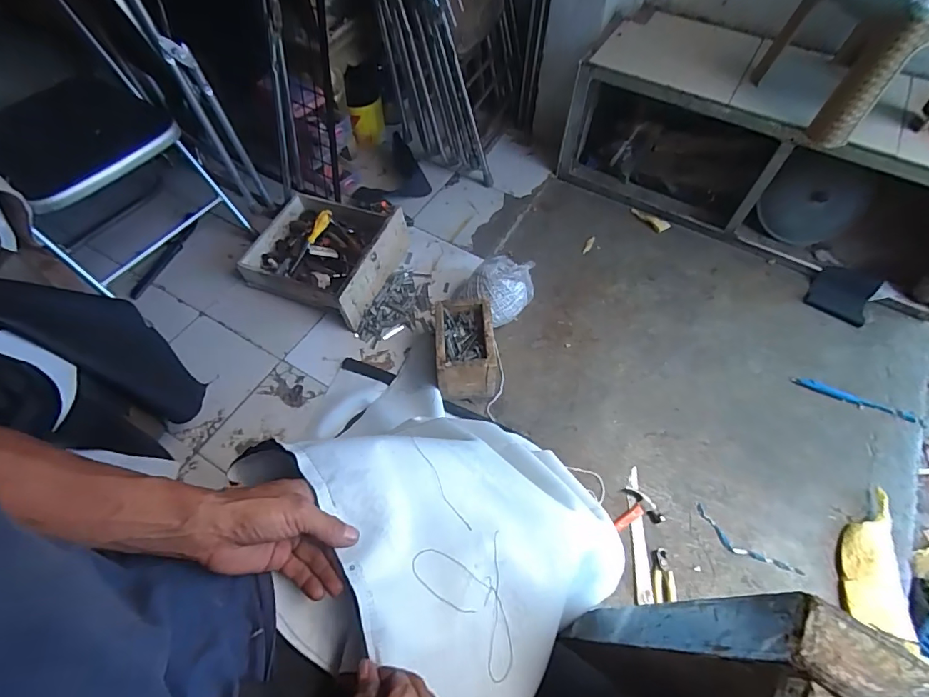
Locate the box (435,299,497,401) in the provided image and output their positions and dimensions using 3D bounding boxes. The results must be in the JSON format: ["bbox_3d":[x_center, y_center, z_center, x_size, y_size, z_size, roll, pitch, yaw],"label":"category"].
[{"bbox_3d":[0.001,0.010,1.168,0.141,0.165,0.218,-2,59,-1],"label":"box"}]

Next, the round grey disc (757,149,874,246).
[{"bbox_3d":[1.010,-0.415,1.345,0.258,0.275,0.045,21,61,12],"label":"round grey disc"}]

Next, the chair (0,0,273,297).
[{"bbox_3d":[-0.900,-0.608,1.041,0.555,0.950,0.536,38,66,20],"label":"chair"}]

